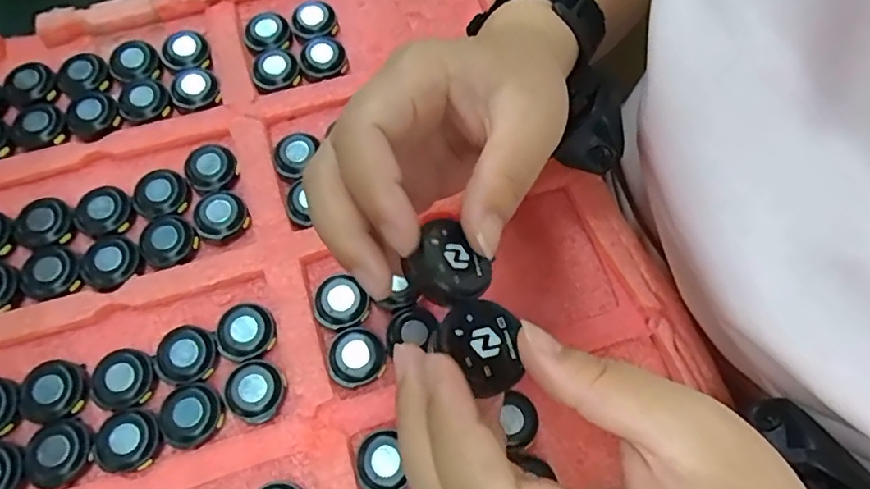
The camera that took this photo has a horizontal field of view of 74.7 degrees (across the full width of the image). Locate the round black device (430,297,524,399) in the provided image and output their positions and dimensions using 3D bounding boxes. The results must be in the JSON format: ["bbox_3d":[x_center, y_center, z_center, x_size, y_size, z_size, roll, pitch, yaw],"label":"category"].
[{"bbox_3d":[0.016,0.030,0.177,0.026,0.005,0.029,-40,75,-16],"label":"round black device"}]

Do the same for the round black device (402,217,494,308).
[{"bbox_3d":[0.004,0.007,0.188,0.025,0.008,0.028,-41,76,-17],"label":"round black device"}]

